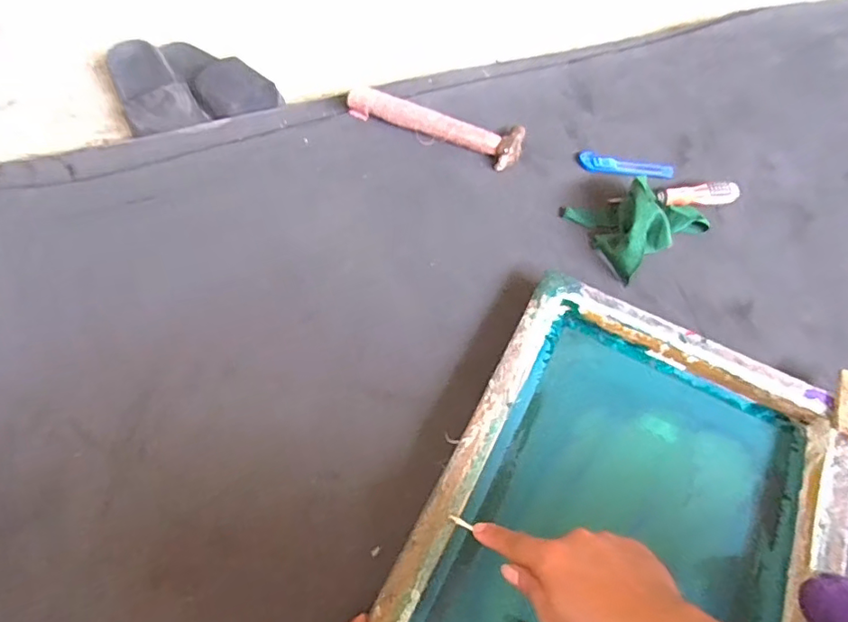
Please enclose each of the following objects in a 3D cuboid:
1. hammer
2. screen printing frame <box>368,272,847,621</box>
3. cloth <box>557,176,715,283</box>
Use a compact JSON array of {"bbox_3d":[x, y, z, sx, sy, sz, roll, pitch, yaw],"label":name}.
[{"bbox_3d":[0.018,-0.279,0.820,0.262,0.045,0.072,19,60,8],"label":"hammer"},{"bbox_3d":[0.191,0.200,0.530,0.346,0.053,0.453,25,61,11],"label":"screen printing frame"},{"bbox_3d":[0.295,-0.136,0.739,0.164,0.064,0.133,-26,64,-18],"label":"cloth"}]

